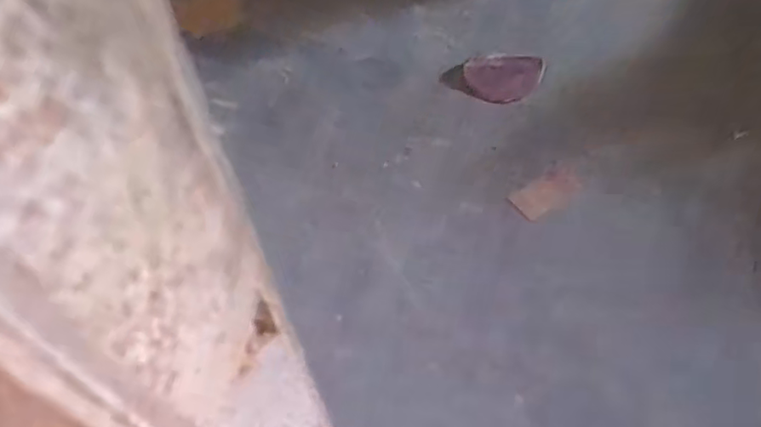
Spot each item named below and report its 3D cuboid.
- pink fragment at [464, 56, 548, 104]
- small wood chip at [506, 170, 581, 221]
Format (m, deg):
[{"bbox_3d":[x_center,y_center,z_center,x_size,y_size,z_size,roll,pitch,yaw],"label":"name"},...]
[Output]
[{"bbox_3d":[0.153,-0.169,0.784,0.096,0.004,0.074,4,64,15],"label":"pink fragment"},{"bbox_3d":[0.182,-0.022,0.677,0.082,0.004,0.041,-30,58,-16],"label":"small wood chip"}]

